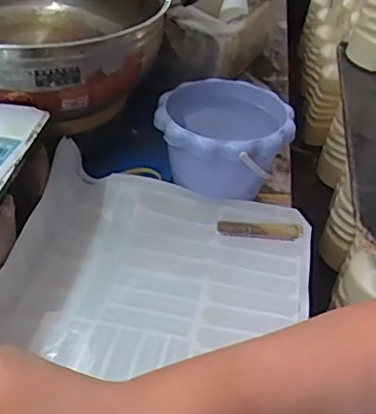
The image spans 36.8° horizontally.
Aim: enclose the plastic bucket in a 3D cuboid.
[{"bbox_3d":[0.042,-0.069,0.675,0.147,0.116,0.147,6,38,-4],"label":"plastic bucket"}]

